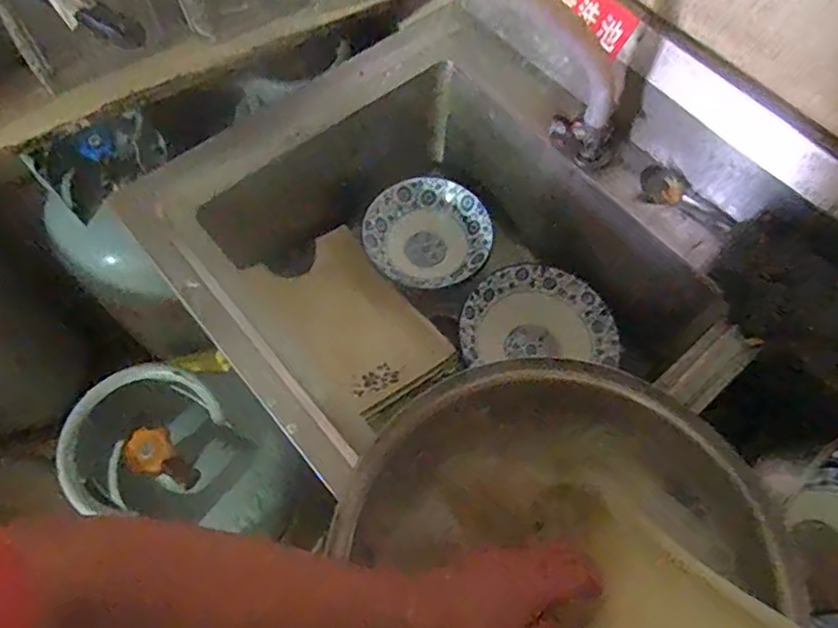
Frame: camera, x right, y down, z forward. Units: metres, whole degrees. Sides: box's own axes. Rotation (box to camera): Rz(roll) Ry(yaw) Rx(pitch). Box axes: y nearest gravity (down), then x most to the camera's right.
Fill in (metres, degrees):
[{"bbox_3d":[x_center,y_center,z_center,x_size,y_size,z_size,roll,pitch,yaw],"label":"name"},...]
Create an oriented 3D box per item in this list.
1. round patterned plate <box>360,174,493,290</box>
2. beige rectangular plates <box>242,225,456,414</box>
[{"bbox_3d":[0.009,-0.118,0.946,0.187,0.078,0.182,1,65,-2],"label":"round patterned plate"},{"bbox_3d":[-0.095,-0.001,0.855,0.176,0.023,0.253,-34,81,-29],"label":"beige rectangular plates"}]

